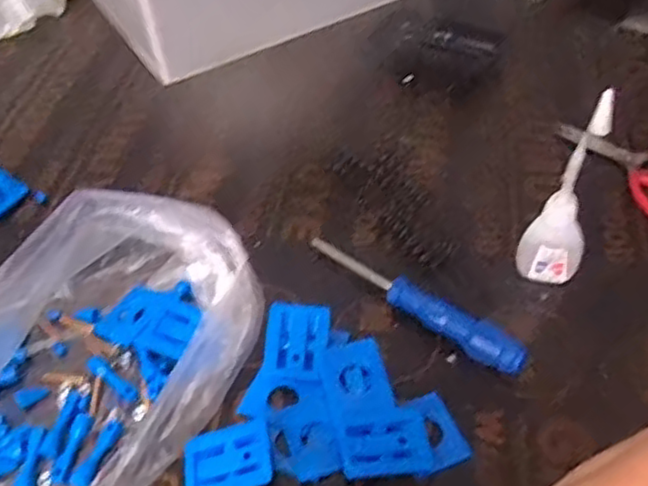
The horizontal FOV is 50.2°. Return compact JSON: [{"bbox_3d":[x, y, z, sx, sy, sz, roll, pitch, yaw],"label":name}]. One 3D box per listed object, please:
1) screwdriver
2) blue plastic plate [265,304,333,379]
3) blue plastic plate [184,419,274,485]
[{"bbox_3d":[0.051,0.033,0.414,0.151,0.020,0.018,32,57,29],"label":"screwdriver"},{"bbox_3d":[-0.014,0.054,0.393,0.035,0.006,0.044,2,64,0],"label":"blue plastic plate"},{"bbox_3d":[-0.049,0.110,0.352,0.045,0.004,0.037,-16,45,1],"label":"blue plastic plate"}]

